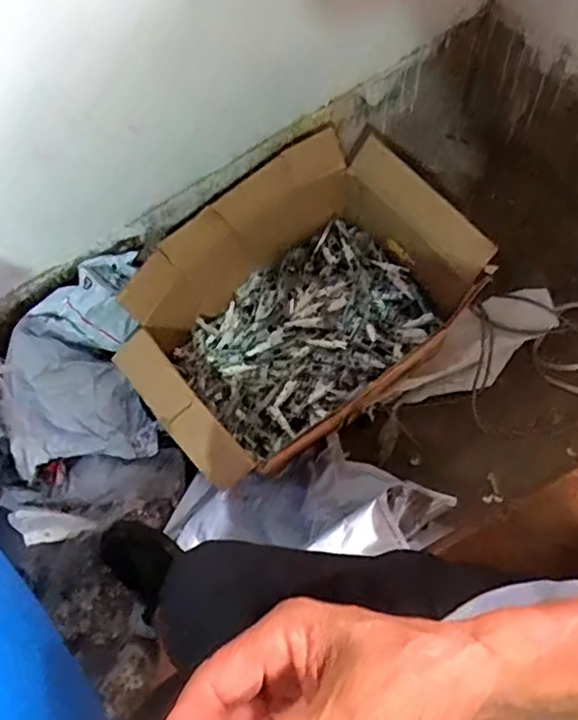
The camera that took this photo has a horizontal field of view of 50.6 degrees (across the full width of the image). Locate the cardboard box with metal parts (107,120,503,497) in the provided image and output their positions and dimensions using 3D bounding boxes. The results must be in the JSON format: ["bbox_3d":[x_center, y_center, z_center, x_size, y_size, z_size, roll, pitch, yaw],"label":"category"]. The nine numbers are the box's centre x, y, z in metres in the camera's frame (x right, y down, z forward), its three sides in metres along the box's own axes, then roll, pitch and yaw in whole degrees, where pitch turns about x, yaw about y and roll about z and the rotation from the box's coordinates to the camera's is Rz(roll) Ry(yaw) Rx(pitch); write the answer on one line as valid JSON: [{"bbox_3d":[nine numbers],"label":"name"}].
[{"bbox_3d":[-0.002,-0.075,0.956,0.499,0.241,0.384,-39,67,-15],"label":"cardboard box with metal parts"}]

